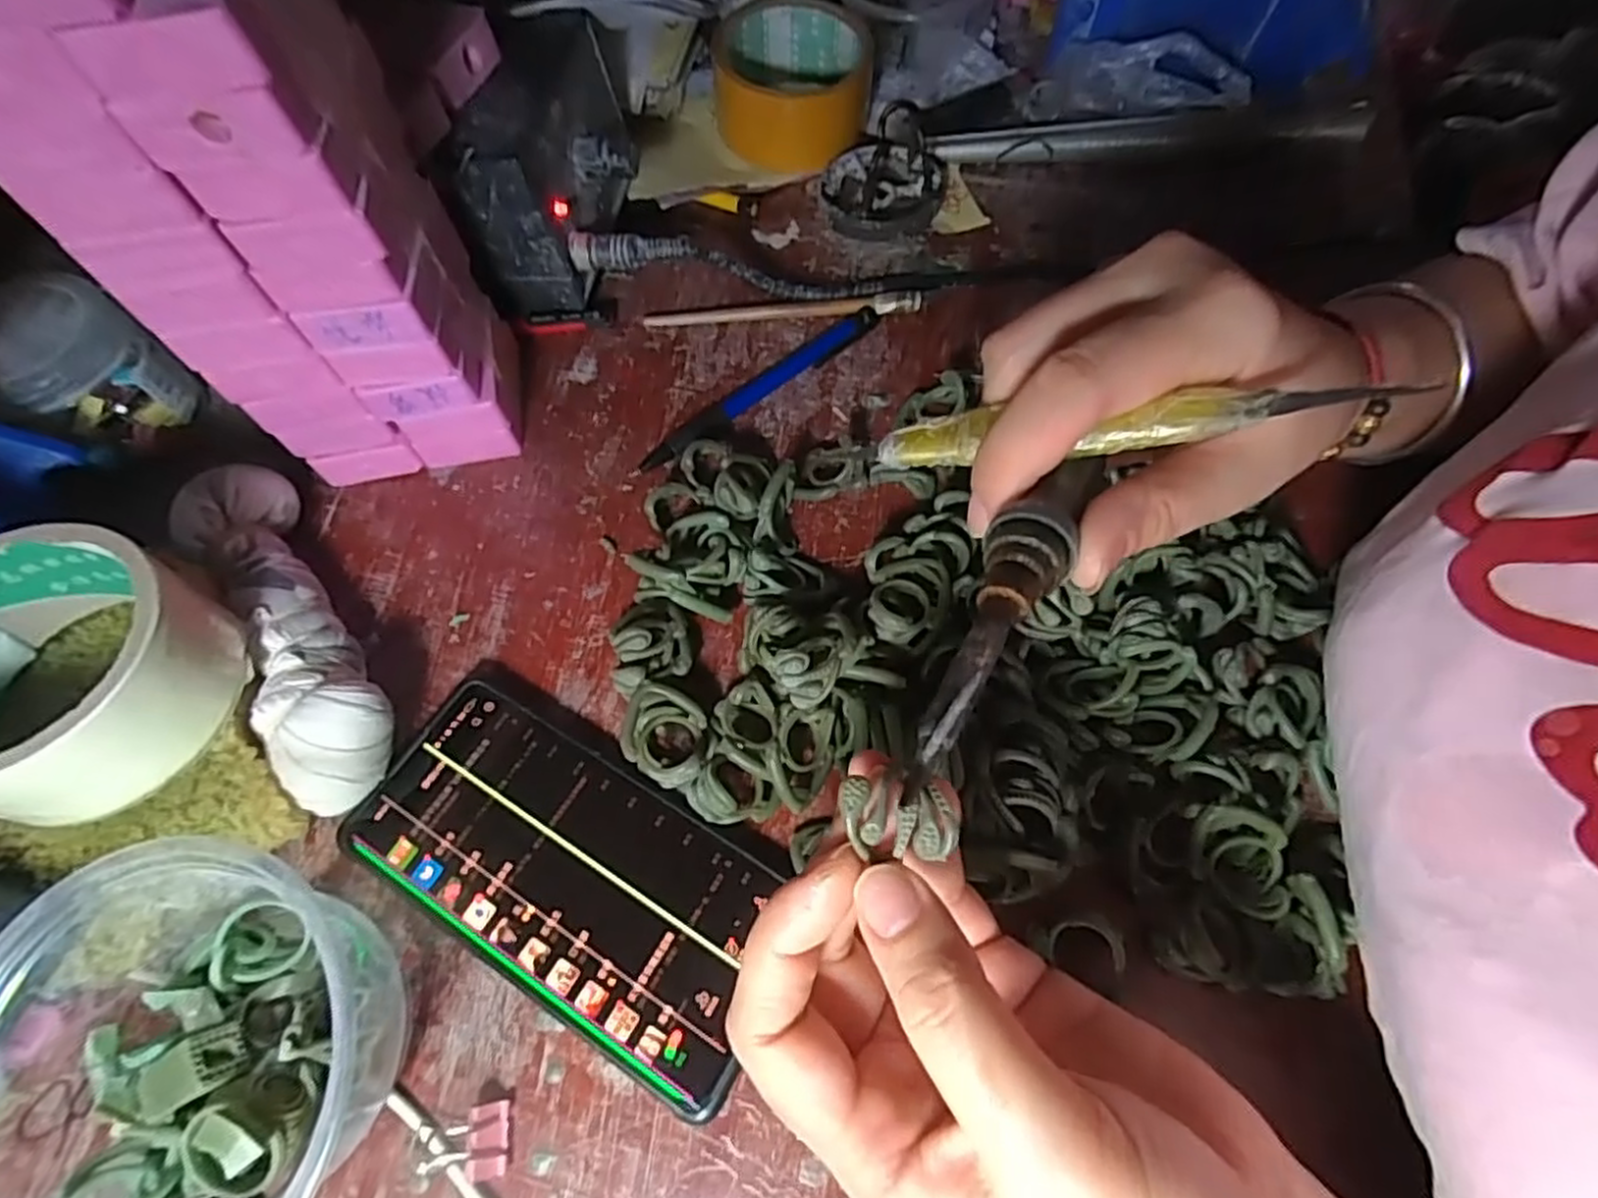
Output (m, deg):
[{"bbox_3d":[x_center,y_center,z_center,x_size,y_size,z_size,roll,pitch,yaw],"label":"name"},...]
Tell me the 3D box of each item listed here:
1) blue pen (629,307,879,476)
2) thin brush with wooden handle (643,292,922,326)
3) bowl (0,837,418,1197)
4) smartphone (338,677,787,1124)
[{"bbox_3d":[-0.018,-0.101,0.358,0.145,0.008,0.012,-37,69,-15],"label":"blue pen"},{"bbox_3d":[-0.008,-0.146,0.376,0.138,0.009,0.008,-2,64,1],"label":"thin brush with wooden handle"},{"bbox_3d":[-0.174,0.132,0.214,0.107,0.069,0.107,-1,64,1],"label":"bowl"},{"bbox_3d":[-0.080,0.096,0.261,0.155,0.013,0.073,29,68,15],"label":"smartphone"}]

